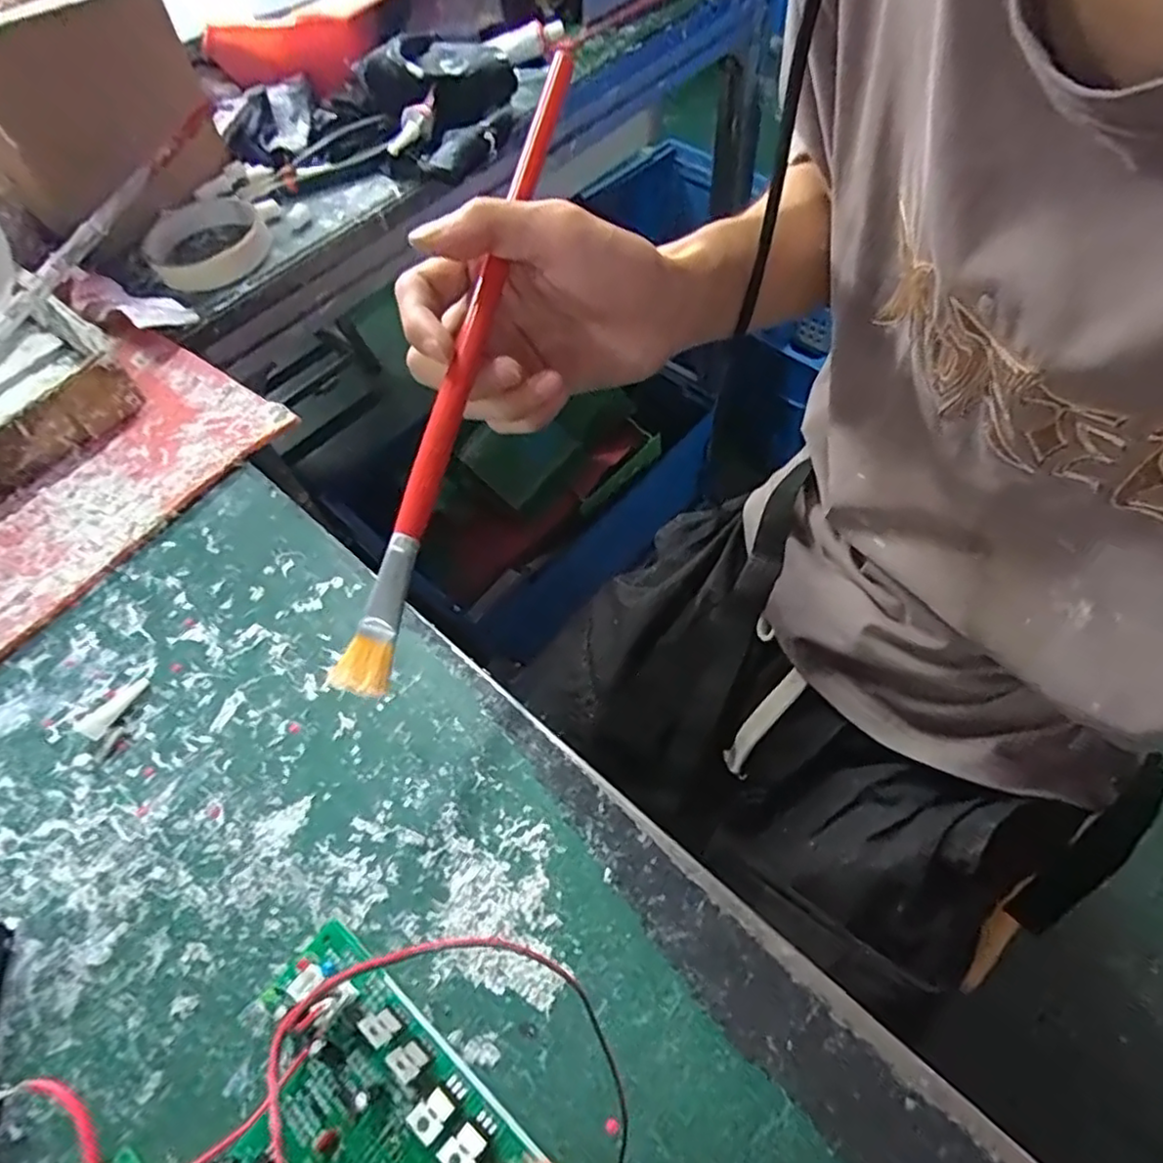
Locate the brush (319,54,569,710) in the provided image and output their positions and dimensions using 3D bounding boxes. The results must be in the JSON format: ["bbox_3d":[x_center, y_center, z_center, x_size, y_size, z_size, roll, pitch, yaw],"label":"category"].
[{"bbox_3d":[-0.041,-0.088,0.249,0.015,0.007,0.262,13,79,12],"label":"brush"}]

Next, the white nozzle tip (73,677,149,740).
[{"bbox_3d":[-0.212,0.056,0.301,0.011,0.007,0.032,20,49,15],"label":"white nozzle tip"}]

